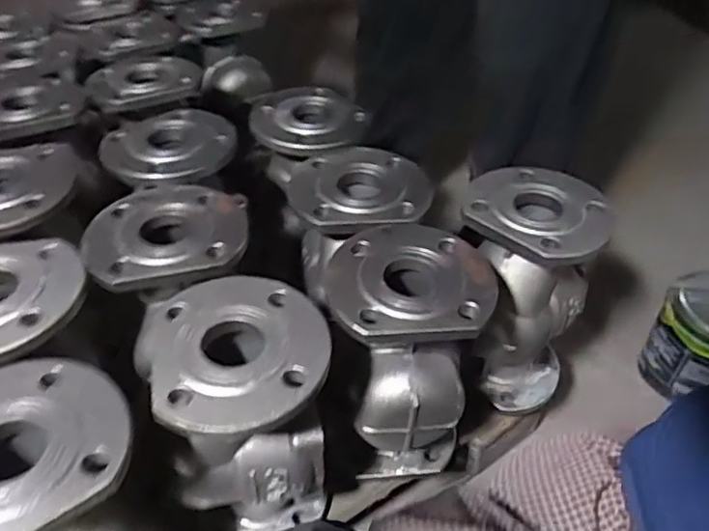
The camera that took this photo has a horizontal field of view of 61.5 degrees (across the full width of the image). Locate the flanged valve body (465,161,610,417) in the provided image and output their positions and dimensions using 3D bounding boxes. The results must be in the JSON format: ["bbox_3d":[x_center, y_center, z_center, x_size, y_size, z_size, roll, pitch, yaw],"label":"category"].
[{"bbox_3d":[0.192,0.044,0.725,0.153,0.280,0.150,26,47,26],"label":"flanged valve body"}]

